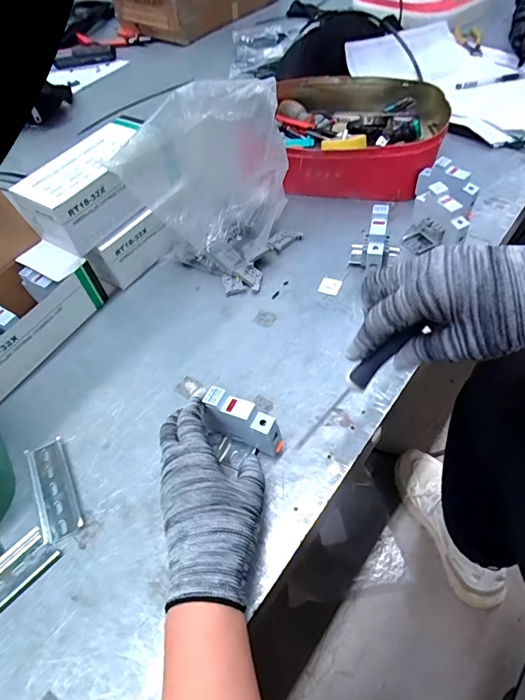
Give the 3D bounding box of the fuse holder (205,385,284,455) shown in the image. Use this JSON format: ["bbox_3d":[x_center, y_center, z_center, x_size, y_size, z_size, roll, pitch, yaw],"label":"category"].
[{"bbox_3d":[-0.017,0.068,0.389,0.067,0.058,0.022,20,59,19],"label":"fuse holder"}]

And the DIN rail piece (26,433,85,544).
[{"bbox_3d":[-0.204,0.132,0.416,0.037,0.004,0.103,-27,55,-13],"label":"DIN rail piece"}]

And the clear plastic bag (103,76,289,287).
[{"bbox_3d":[-0.064,-0.202,0.511,0.177,0.214,0.104,9,55,13],"label":"clear plastic bag"}]

